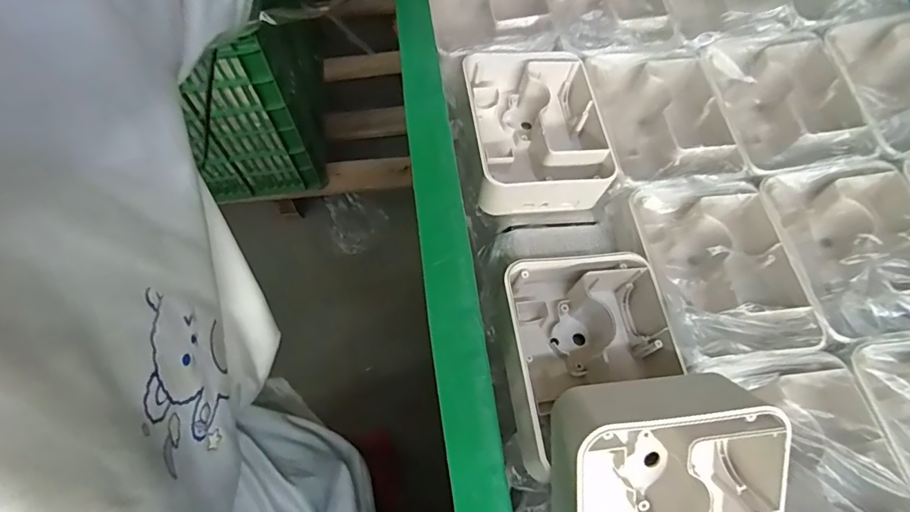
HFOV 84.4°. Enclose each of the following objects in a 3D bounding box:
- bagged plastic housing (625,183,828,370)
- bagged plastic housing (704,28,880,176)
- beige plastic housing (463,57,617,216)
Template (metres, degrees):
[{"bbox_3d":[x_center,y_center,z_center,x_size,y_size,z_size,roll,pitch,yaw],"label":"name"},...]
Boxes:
[{"bbox_3d":[0.177,0.013,0.339,0.097,0.048,0.127,-2,64,-1],"label":"bagged plastic housing"},{"bbox_3d":[0.259,-0.117,0.402,0.098,0.041,0.126,-6,64,-3],"label":"bagged plastic housing"},{"bbox_3d":[0.065,-0.097,0.393,0.100,0.046,0.125,-5,64,-3],"label":"beige plastic housing"}]

